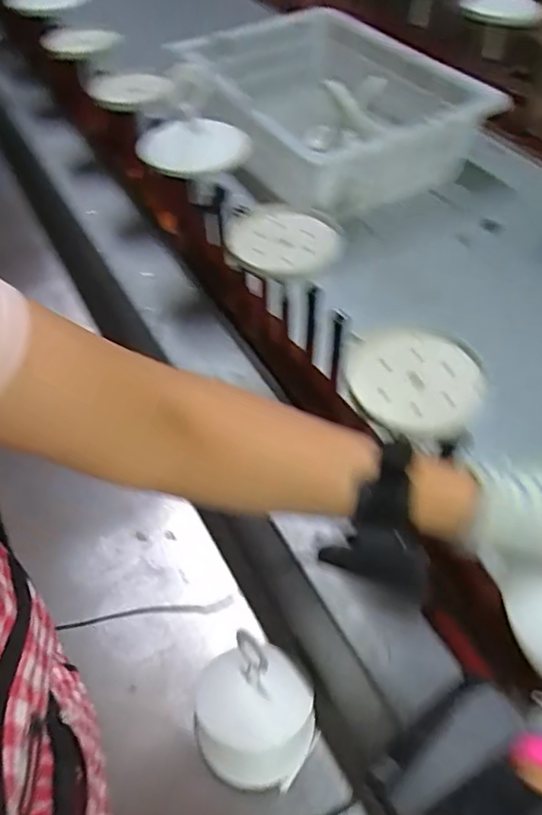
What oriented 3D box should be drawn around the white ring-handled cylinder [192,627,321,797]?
[{"bbox_3d":[-0.015,0.323,0.603,0.123,0.106,0.129,0,48,0],"label":"white ring-handled cylinder"}]

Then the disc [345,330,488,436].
[{"bbox_3d":[0.117,-0.023,0.465,0.107,0.023,0.105,0,48,0],"label":"disc"}]

